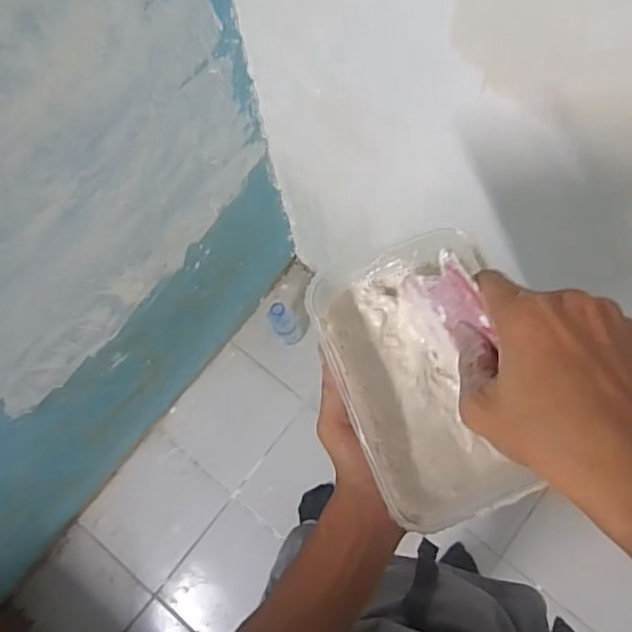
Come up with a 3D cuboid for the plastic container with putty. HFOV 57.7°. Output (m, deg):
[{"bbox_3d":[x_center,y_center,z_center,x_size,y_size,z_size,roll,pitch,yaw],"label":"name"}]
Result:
[{"bbox_3d":[0.079,0.038,0.377,0.126,0.045,0.178,-20,76,-3],"label":"plastic container with putty"}]

